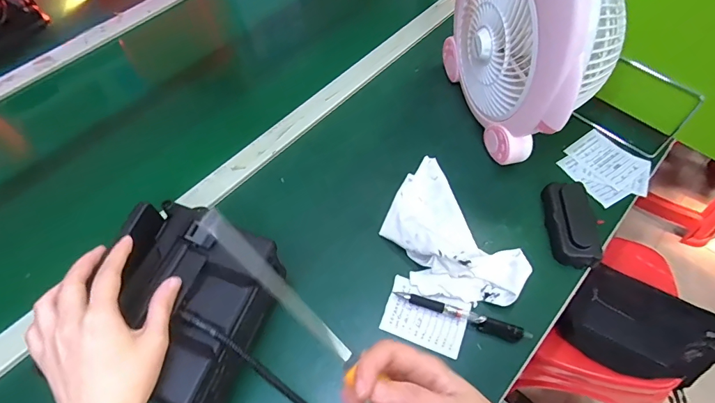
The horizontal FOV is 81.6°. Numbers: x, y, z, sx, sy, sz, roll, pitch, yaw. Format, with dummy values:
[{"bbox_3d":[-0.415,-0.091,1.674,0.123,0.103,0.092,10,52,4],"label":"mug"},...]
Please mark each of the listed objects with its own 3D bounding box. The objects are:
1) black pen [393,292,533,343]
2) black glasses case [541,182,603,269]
[{"bbox_3d":[0.112,0.126,0.450,0.143,0.016,0.017,16,59,13],"label":"black pen"},{"bbox_3d":[0.261,0.025,0.501,0.052,0.033,0.108,3,58,5],"label":"black glasses case"}]

